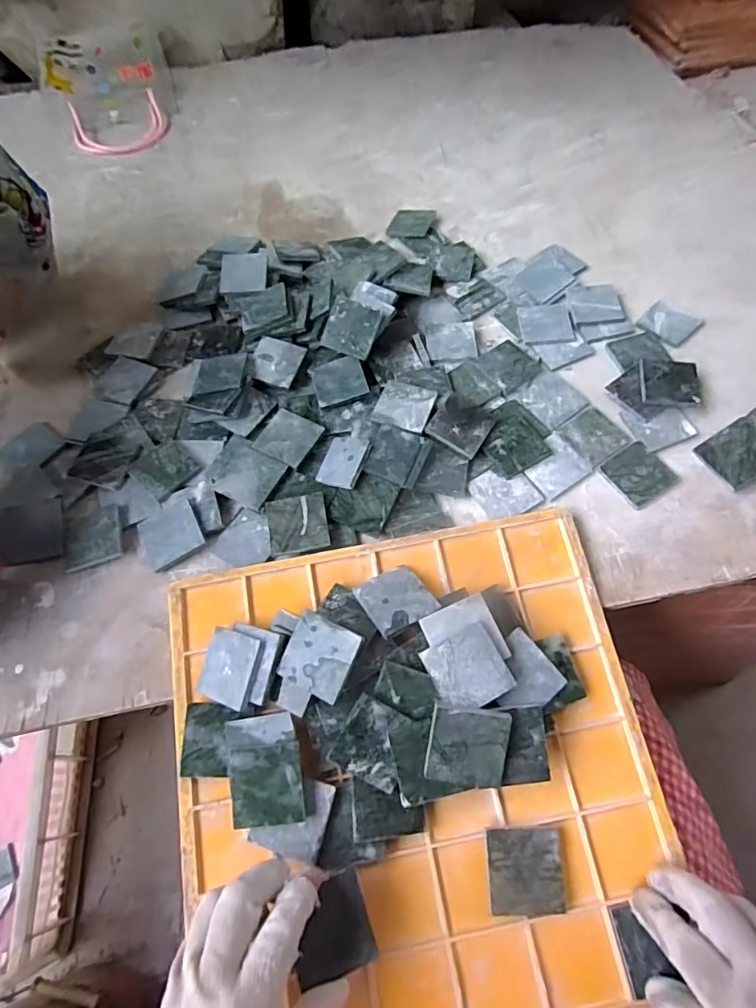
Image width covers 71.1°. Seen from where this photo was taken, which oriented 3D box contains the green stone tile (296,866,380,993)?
[{"bbox_3d":[-0.026,0.251,0.317,0.047,0.011,0.046,-2,59,-22],"label":"green stone tile"}]

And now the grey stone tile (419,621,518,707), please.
[{"bbox_3d":[0.060,0.109,0.351,0.049,0.007,0.046,-26,65,-10],"label":"grey stone tile"}]

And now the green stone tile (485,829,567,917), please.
[{"bbox_3d":[0.095,0.238,0.343,0.047,0.012,0.046,-2,63,2],"label":"green stone tile"}]

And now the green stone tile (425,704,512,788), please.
[{"bbox_3d":[0.057,0.154,0.336,0.048,0.004,0.048,9,95,2],"label":"green stone tile"}]

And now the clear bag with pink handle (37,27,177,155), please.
[{"bbox_3d":[-0.378,-0.585,0.745,0.169,0.058,0.219,-16,64,-6],"label":"clear bag with pink handle"}]

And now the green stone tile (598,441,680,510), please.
[{"bbox_3d":[0.218,-0.026,0.443,0.048,0.006,0.048,-30,66,-12],"label":"green stone tile"}]

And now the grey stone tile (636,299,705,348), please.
[{"bbox_3d":[0.287,-0.179,0.518,0.052,0.005,0.048,-40,68,-16],"label":"grey stone tile"}]

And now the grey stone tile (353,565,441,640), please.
[{"bbox_3d":[0.014,0.071,0.396,0.048,0.004,0.048,-26,52,-22],"label":"grey stone tile"}]

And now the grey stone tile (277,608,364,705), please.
[{"bbox_3d":[-0.041,0.104,0.363,0.048,0.004,0.048,21,85,21],"label":"grey stone tile"}]

